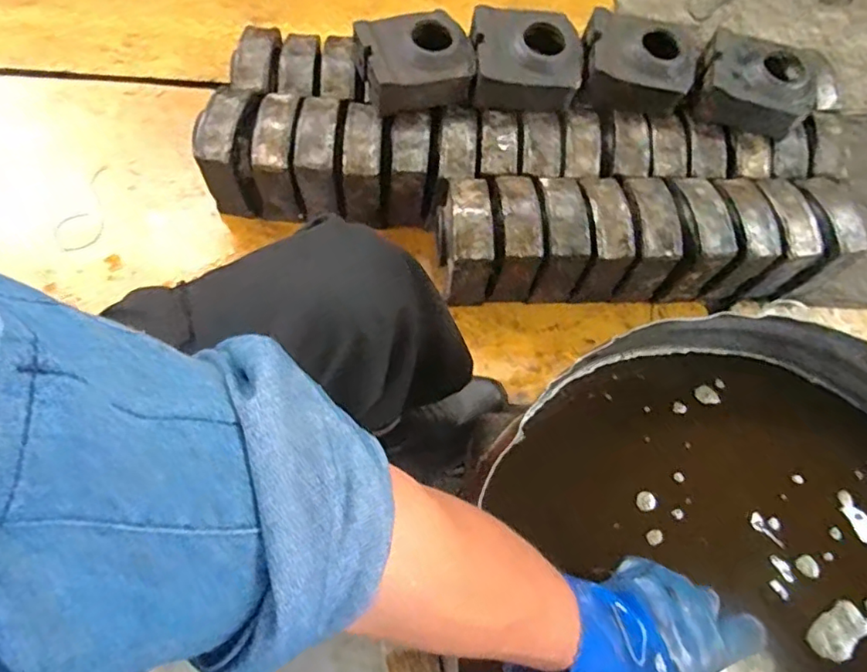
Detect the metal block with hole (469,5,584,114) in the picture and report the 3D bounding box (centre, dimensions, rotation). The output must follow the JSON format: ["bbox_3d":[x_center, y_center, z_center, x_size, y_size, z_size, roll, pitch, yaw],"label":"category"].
[{"bbox_3d":[0.160,-0.485,1.003,0.185,0.079,0.166,-2,66,-3],"label":"metal block with hole"}]

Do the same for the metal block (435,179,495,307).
[{"bbox_3d":[0.050,-0.161,0.989,0.083,0.168,0.154,-3,66,-4],"label":"metal block"}]

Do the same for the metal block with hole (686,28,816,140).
[{"bbox_3d":[0.567,-0.446,1.016,0.191,0.071,0.151,15,66,4],"label":"metal block with hole"}]

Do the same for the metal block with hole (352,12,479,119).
[{"bbox_3d":[-0.030,-0.472,0.992,0.186,0.086,0.147,-12,67,-8],"label":"metal block with hole"}]

